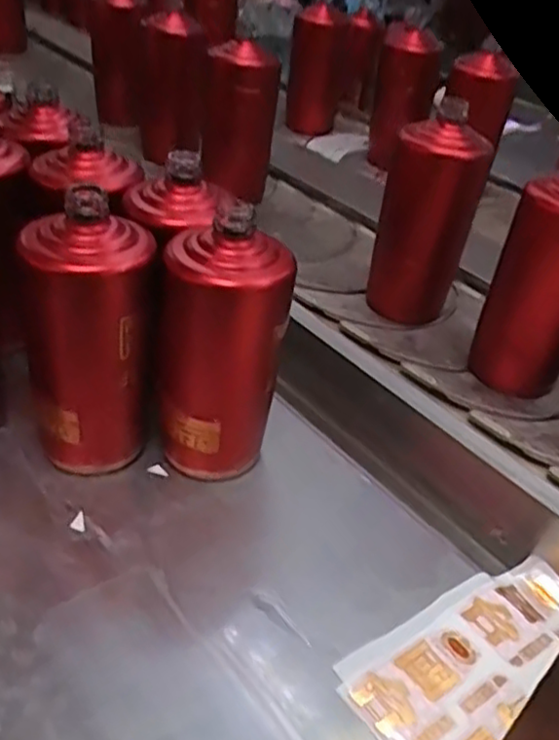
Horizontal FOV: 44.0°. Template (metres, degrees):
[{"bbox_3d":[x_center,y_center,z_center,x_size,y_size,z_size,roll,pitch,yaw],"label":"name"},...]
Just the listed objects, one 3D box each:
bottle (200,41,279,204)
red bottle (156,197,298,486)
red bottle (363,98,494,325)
[{"bbox_3d":[-0.047,-0.287,0.824,0.082,0.180,0.068,1,37,-6],"label":"bottle"},{"bbox_3d":[-0.042,-0.013,0.471,0.076,0.180,0.069,33,44,31],"label":"red bottle"},{"bbox_3d":[0.130,-0.136,0.638,0.062,0.187,0.076,-27,48,-36],"label":"red bottle"}]

